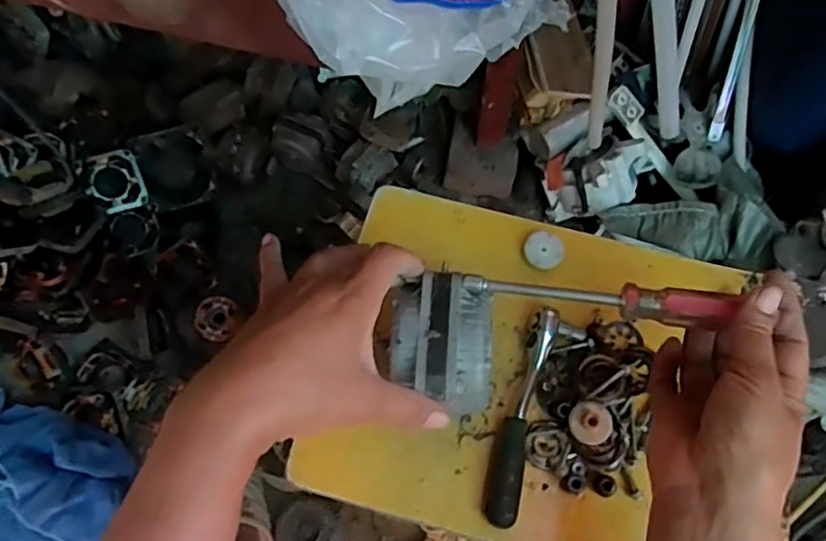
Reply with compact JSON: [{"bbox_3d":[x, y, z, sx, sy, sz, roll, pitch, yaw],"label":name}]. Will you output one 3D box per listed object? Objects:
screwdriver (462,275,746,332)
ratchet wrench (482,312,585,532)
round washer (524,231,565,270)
[{"bbox_3d":[0.108,0.016,0.381,0.151,0.019,0.018,6,66,18],"label":"screwdriver"},{"bbox_3d":[0.082,0.099,0.435,0.036,0.021,0.147,18,68,7],"label":"ratchet wrench"},{"bbox_3d":[0.100,-0.016,0.485,0.028,0.004,0.029,0,66,0],"label":"round washer"}]

